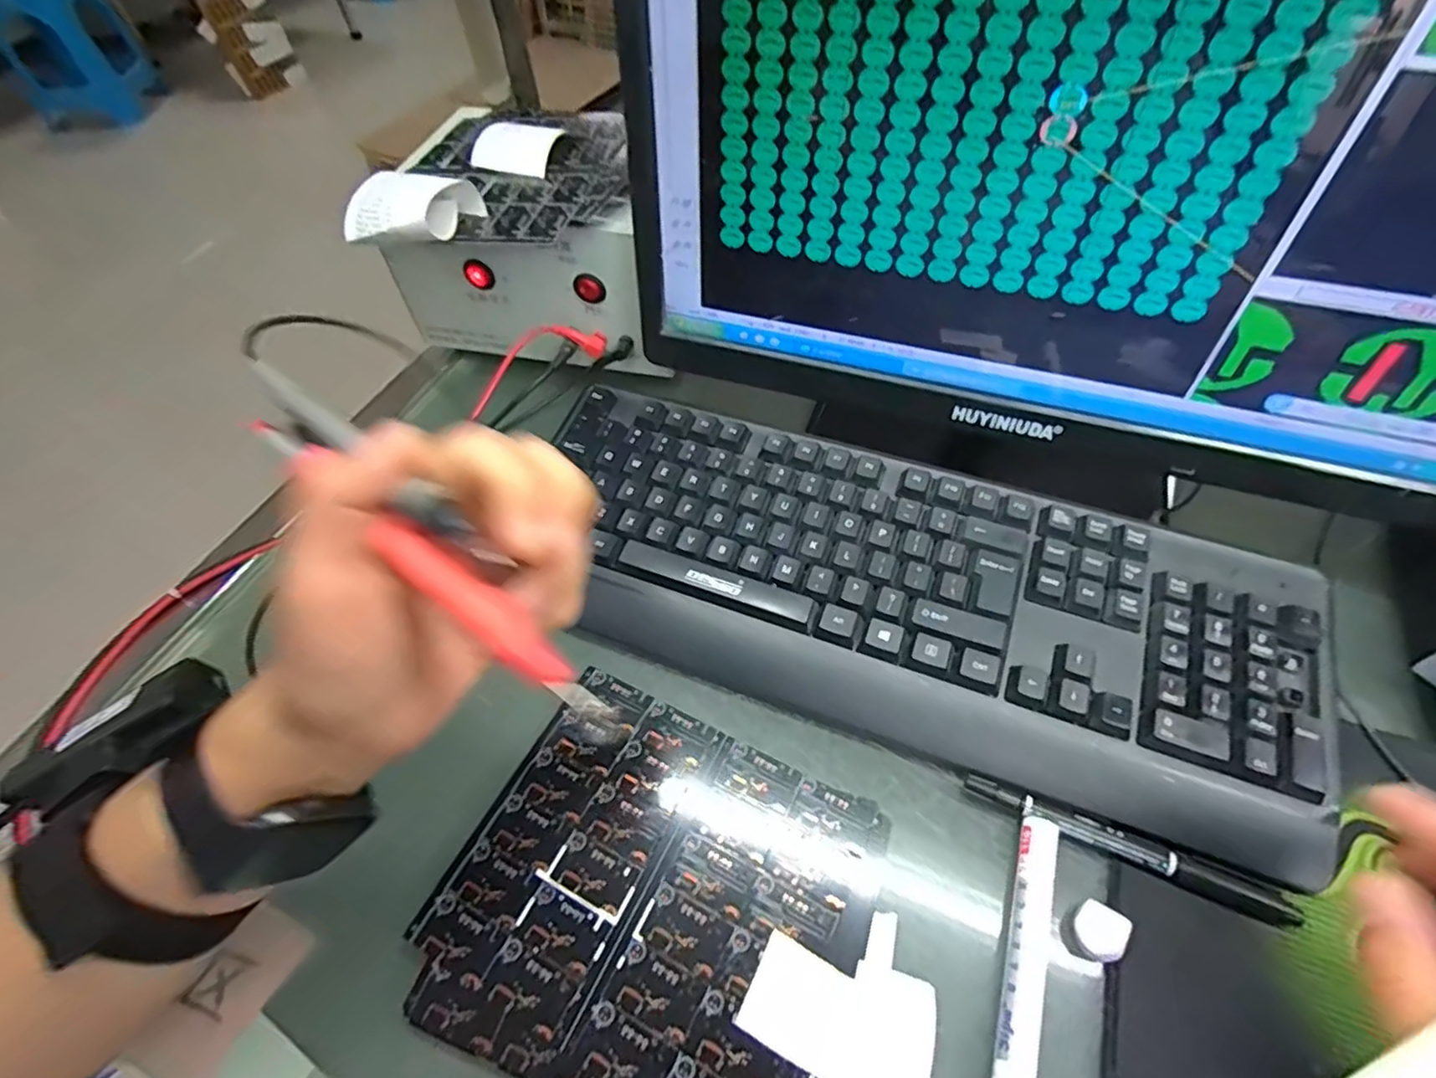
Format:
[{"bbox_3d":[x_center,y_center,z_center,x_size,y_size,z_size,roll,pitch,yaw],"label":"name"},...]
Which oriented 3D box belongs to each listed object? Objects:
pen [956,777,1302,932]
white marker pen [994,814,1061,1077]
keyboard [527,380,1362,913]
[{"bbox_3d":[0.184,0.140,0.300,0.137,0.010,0.012,20,58,15],"label":"pen"},{"bbox_3d":[0.124,0.187,0.268,0.016,0.010,0.143,17,57,14],"label":"white marker pen"},{"bbox_3d":[0.089,0.024,0.362,0.429,0.031,0.161,18,57,14],"label":"keyboard"}]

